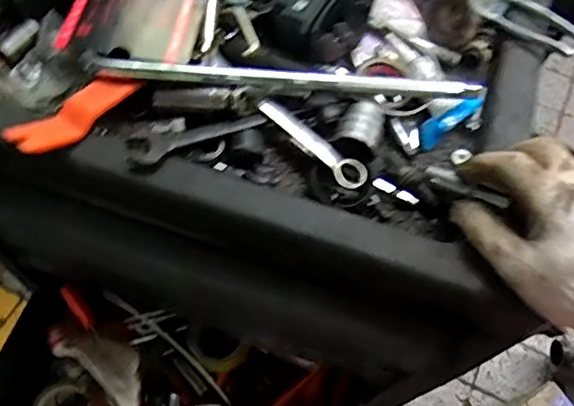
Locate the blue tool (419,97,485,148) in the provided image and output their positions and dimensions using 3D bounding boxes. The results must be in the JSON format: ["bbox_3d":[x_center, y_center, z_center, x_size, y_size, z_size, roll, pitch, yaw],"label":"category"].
[{"bbox_3d":[0.149,-0.077,0.510,0.070,0.019,0.020,-34,69,-19],"label":"blue tool"}]

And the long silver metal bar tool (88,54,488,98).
[{"bbox_3d":[-0.003,-0.104,0.497,0.341,0.024,0.022,5,63,-1],"label":"long silver metal bar tool"}]

